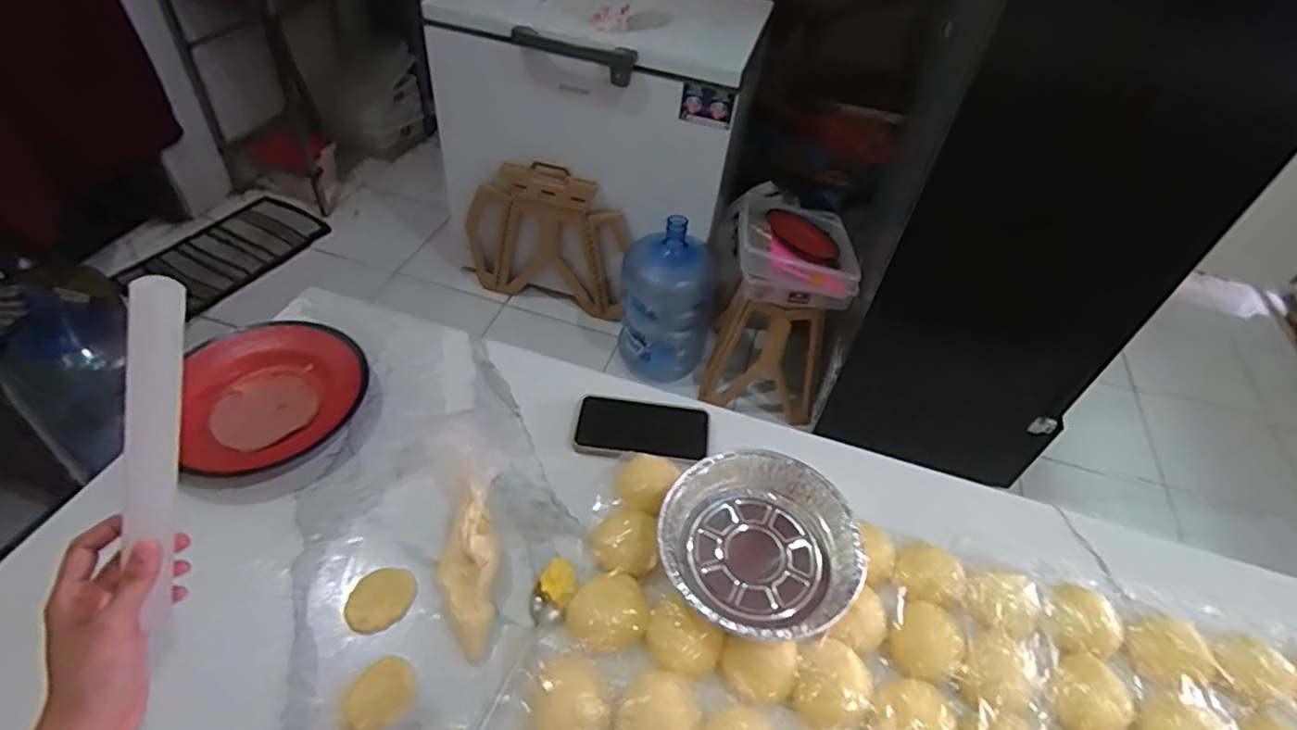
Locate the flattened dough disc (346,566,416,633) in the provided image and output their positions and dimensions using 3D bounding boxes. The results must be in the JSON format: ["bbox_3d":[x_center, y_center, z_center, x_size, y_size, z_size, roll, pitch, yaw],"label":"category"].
[{"bbox_3d":[-0.236,0.207,0.559,0.050,0.009,0.062,31,50,23],"label":"flattened dough disc"}]

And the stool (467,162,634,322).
[{"bbox_3d":[-0.303,-0.364,1.906,0.504,0.461,0.067,12,47,4],"label":"stool"}]

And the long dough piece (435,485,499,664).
[{"bbox_3d":[-0.162,0.184,0.564,0.052,0.026,0.143,-4,62,-10],"label":"long dough piece"}]

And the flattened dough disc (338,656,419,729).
[{"bbox_3d":[-0.218,0.267,0.511,0.045,0.006,0.060,37,53,25],"label":"flattened dough disc"}]

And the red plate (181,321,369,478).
[{"bbox_3d":[-0.408,0.028,0.692,0.181,0.041,0.189,4,47,-4],"label":"red plate"}]

